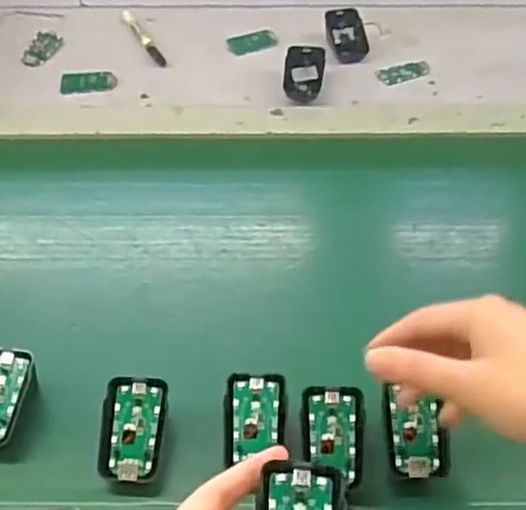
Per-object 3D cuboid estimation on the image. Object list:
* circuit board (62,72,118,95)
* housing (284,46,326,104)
[{"bbox_3d":[-0.202,-0.200,0.797,0.061,0.005,0.030,-2,71,-9],"label":"circuit board"},{"bbox_3d":[0.047,-0.206,0.781,0.044,0.035,0.061,4,47,3],"label":"housing"}]

